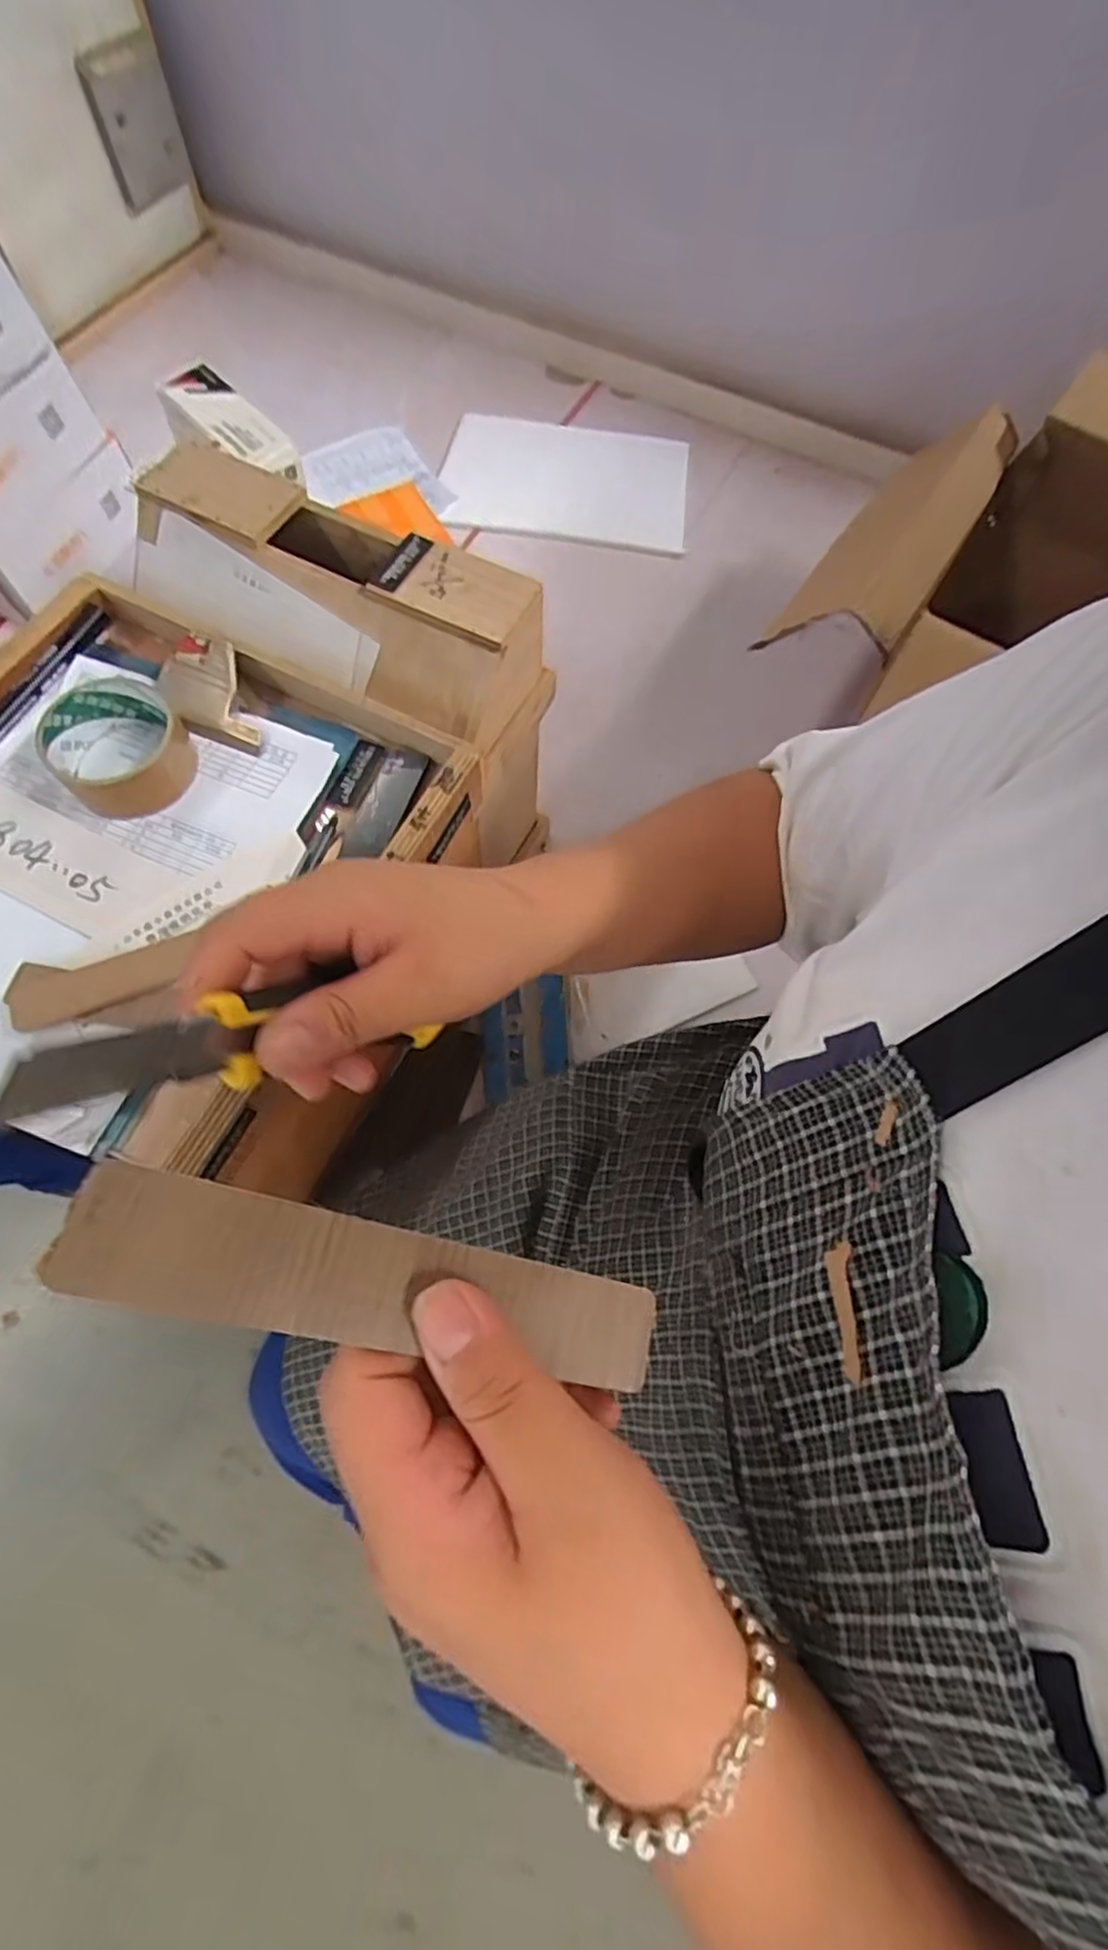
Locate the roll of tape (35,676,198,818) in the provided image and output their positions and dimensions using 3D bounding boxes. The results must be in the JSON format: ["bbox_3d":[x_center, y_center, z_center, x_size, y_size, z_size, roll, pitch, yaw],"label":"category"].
[{"bbox_3d":[-0.289,-0.149,0.476,0.084,0.037,0.092,1,68,-2],"label":"roll of tape"}]

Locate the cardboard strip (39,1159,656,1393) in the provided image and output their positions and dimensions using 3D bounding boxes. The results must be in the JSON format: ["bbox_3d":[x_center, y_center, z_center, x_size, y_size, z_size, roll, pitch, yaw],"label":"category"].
[{"bbox_3d":[-0.038,0.079,0.182,0.151,0.006,0.028,22,66,-23],"label":"cardboard strip"}]

